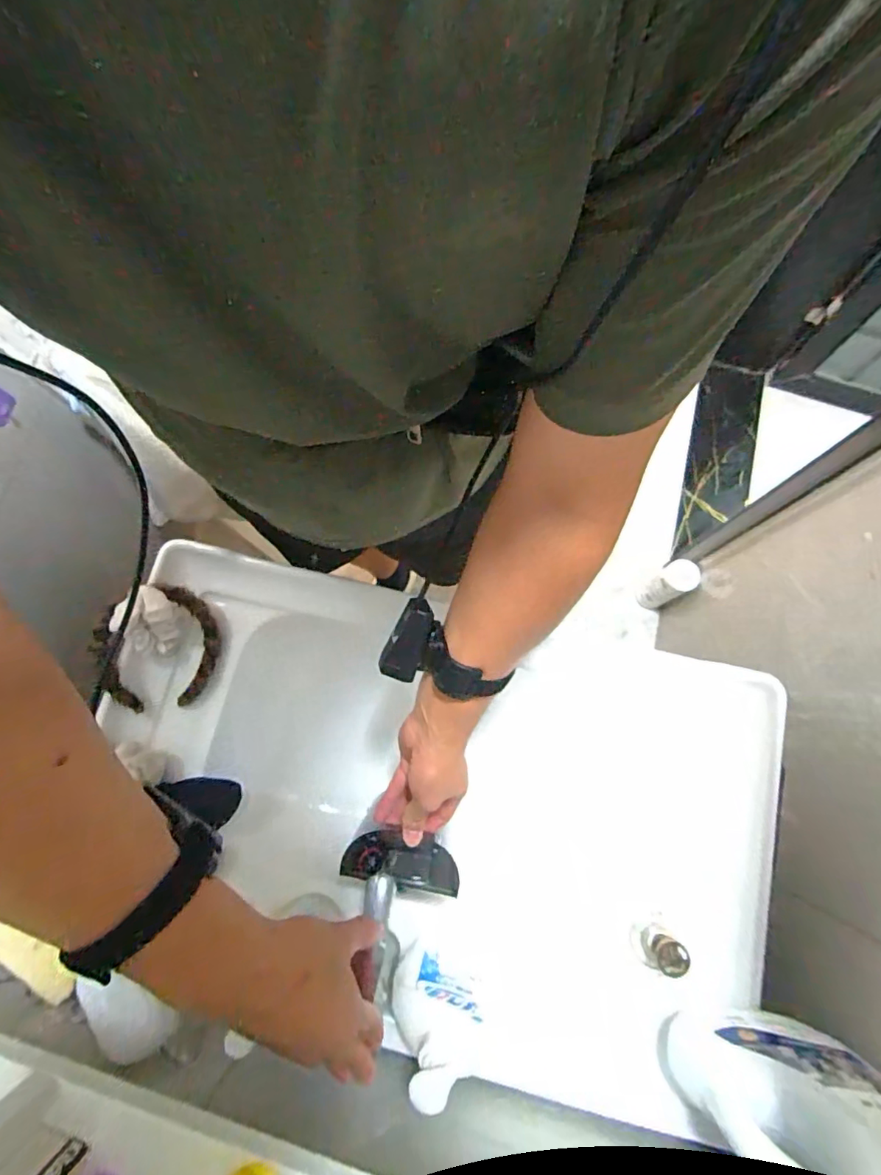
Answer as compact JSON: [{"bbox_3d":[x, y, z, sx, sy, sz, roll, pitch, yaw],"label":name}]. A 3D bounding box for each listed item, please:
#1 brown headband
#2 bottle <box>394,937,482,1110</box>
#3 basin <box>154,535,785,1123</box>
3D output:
[{"bbox_3d":[-0.353,0.080,0.654,0.136,0.016,0.149,-1,92,-31],"label":"brown headband"},{"bbox_3d":[-0.004,0.418,0.510,0.095,0.172,0.053,22,77,7],"label":"bottle"},{"bbox_3d":[0.001,0.285,0.699,0.760,0.239,0.499,11,76,4],"label":"basin"}]

